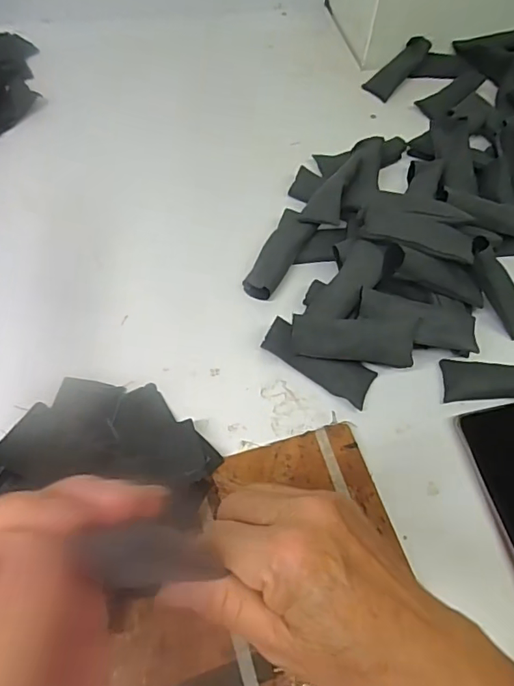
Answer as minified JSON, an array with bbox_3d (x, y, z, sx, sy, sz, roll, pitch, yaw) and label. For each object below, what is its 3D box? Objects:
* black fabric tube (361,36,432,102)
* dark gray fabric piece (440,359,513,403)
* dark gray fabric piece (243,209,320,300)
[{"bbox_3d":[0.193,-0.373,0.682,0.039,0.014,0.105,41,86,17],"label":"black fabric tube"},{"bbox_3d":[0.222,0.033,0.452,0.101,0.024,0.040,5,60,-2],"label":"dark gray fabric piece"},{"bbox_3d":[0.023,-0.087,0.508,0.037,0.034,0.103,25,62,10],"label":"dark gray fabric piece"}]

